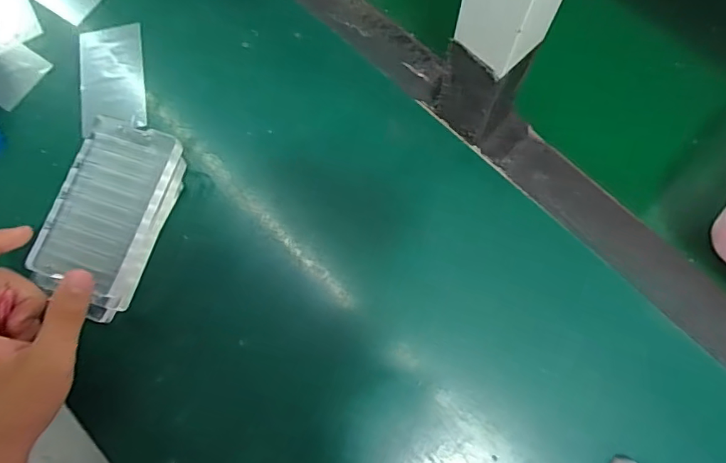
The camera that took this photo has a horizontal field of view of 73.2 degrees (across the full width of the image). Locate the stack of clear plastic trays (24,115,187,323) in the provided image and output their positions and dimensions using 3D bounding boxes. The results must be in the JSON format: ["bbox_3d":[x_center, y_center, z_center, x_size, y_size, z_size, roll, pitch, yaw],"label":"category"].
[{"bbox_3d":[-0.184,-0.013,0.355,0.069,0.032,0.133,16,74,6],"label":"stack of clear plastic trays"}]

